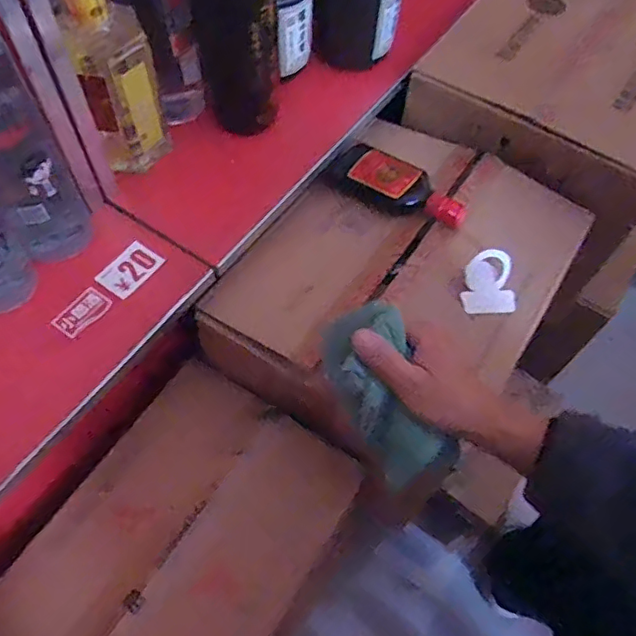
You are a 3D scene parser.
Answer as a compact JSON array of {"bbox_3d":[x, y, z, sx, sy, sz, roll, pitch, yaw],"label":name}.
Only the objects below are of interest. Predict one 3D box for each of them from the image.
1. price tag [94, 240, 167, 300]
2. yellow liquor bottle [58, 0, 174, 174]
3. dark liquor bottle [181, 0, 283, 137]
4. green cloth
[{"bbox_3d":[-0.181,-0.047,0.547,0.041,0.005,0.056,36,70,16],"label":"price tag"},{"bbox_3d":[-0.201,-0.240,0.543,0.056,0.200,0.089,26,61,24],"label":"yellow liquor bottle"},{"bbox_3d":[-0.081,-0.298,0.555,0.093,0.234,0.075,-2,60,-4],"label":"dark liquor bottle"},{"bbox_3d":[0.049,0.058,0.419,0.058,0.040,0.132,-21,90,-15],"label":"green cloth"}]

